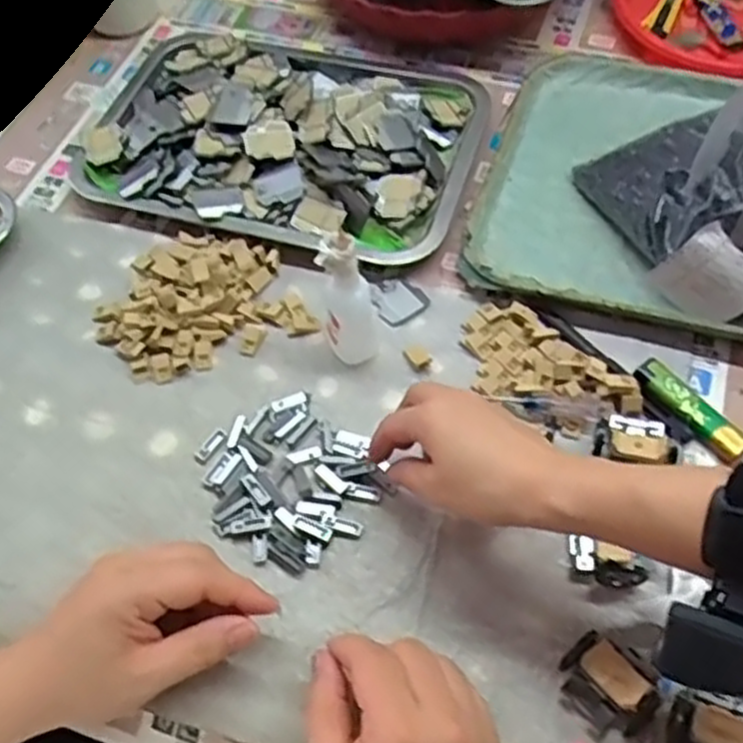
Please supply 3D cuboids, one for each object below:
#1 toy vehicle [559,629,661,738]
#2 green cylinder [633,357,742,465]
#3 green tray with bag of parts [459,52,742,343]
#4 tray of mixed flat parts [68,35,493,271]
[{"bbox_3d":[0.119,0.158,0.391,0.046,0.022,0.039,39,68,25],"label":"toy vehicle"},{"bbox_3d":[0.198,0.023,0.486,0.021,0.013,0.079,-30,60,-14],"label":"green cylinder"},{"bbox_3d":[0.254,-0.176,0.502,0.334,0.185,0.260,15,60,14],"label":"green tray with bag of parts"},{"bbox_3d":[-0.072,-0.204,0.636,0.317,0.043,0.229,14,59,13],"label":"tray of mixed flat parts"}]

